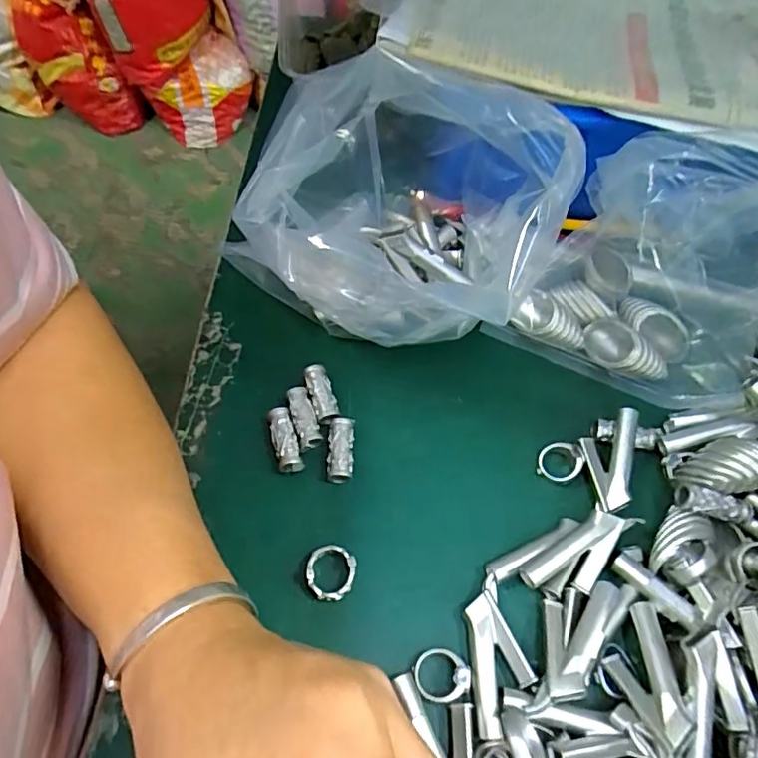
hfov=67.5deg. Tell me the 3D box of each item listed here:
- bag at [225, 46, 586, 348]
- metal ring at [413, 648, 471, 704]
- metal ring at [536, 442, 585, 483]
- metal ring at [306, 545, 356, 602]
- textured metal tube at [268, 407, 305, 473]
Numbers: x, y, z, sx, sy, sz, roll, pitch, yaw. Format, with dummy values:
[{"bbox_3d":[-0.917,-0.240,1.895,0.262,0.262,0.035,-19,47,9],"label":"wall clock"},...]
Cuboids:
[{"bbox_3d":[0.002,-0.091,0.296,0.149,0.121,0.115,-19,62,-16],"label":"bag"},{"bbox_3d":[0.026,0.123,0.235,0.023,0.005,0.020,-15,49,15],"label":"metal ring"},{"bbox_3d":[0.094,0.042,0.292,0.022,0.005,0.021,-4,75,16],"label":"metal ring"},{"bbox_3d":[-0.021,0.087,0.255,0.021,0.008,0.024,-3,62,0],"label":"metal ring"},{"bbox_3d":[-0.047,0.031,0.286,0.012,0.010,0.033,-16,59,-10],"label":"textured metal tube"}]

